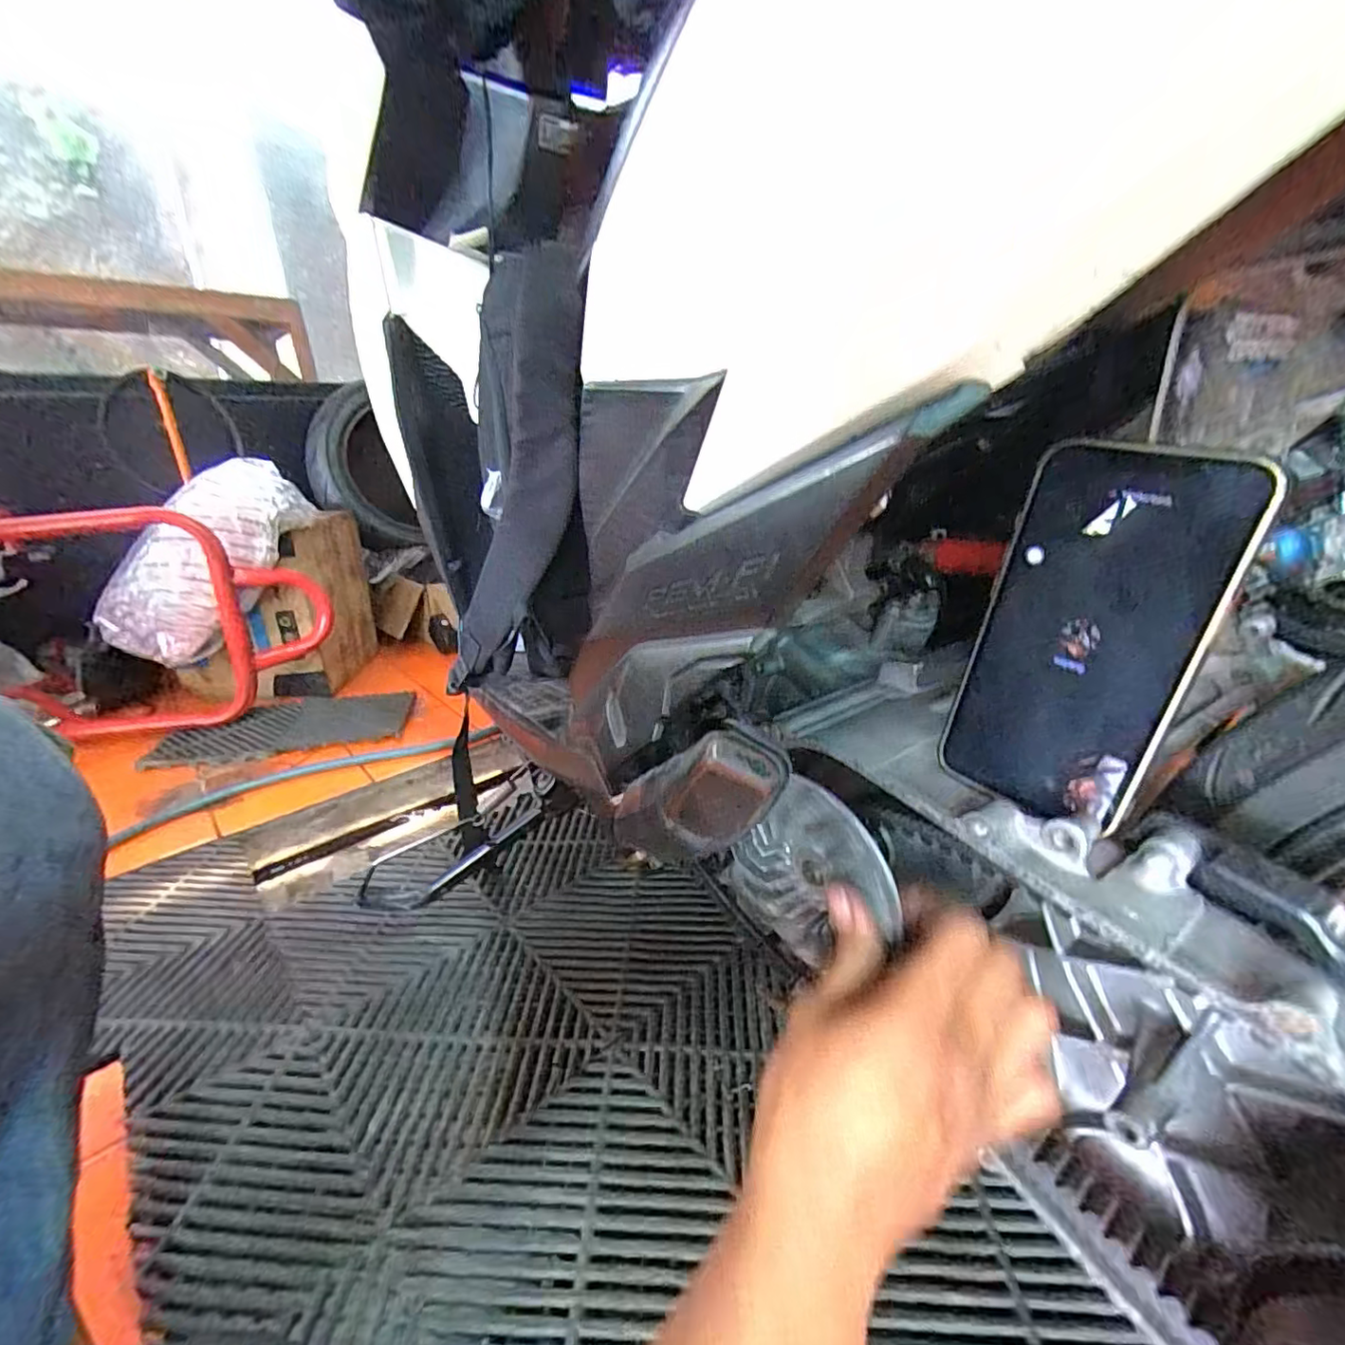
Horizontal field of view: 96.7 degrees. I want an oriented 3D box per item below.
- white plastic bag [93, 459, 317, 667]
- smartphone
[{"bbox_3d":[-0.818,-0.208,1.056,0.188,0.159,0.406,13,69,31],"label":"white plastic bag"},{"bbox_3d":[0.158,-0.011,0.233,0.004,0.143,0.070,-11,28,-40],"label":"smartphone"}]

